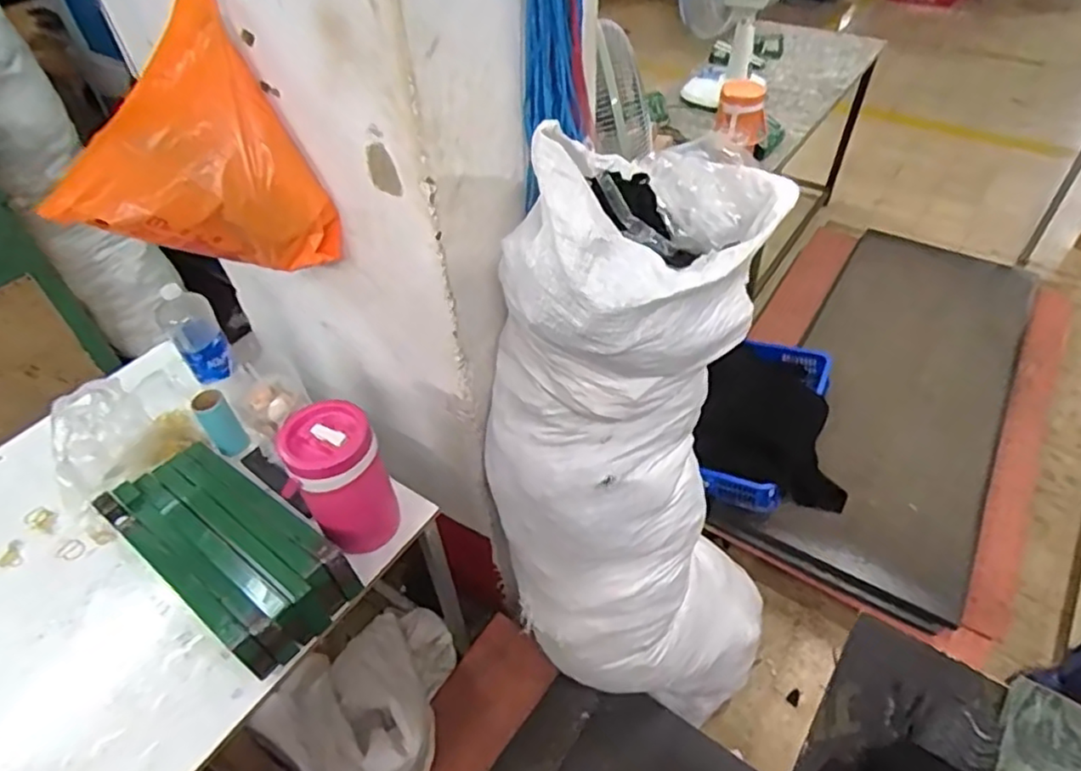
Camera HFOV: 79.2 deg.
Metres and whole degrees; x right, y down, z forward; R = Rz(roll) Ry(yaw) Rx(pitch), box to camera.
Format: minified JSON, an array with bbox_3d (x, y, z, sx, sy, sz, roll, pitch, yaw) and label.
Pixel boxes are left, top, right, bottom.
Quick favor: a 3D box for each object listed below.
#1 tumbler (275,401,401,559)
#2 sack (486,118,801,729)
[{"bbox_3d":[-0.328,0.158,1.080,0.141,0.265,0.129,-2,46,2],"label":"tumbler"},{"bbox_3d":[0.186,0.183,1.204,0.490,1.181,0.429,-18,48,-13],"label":"sack"}]

